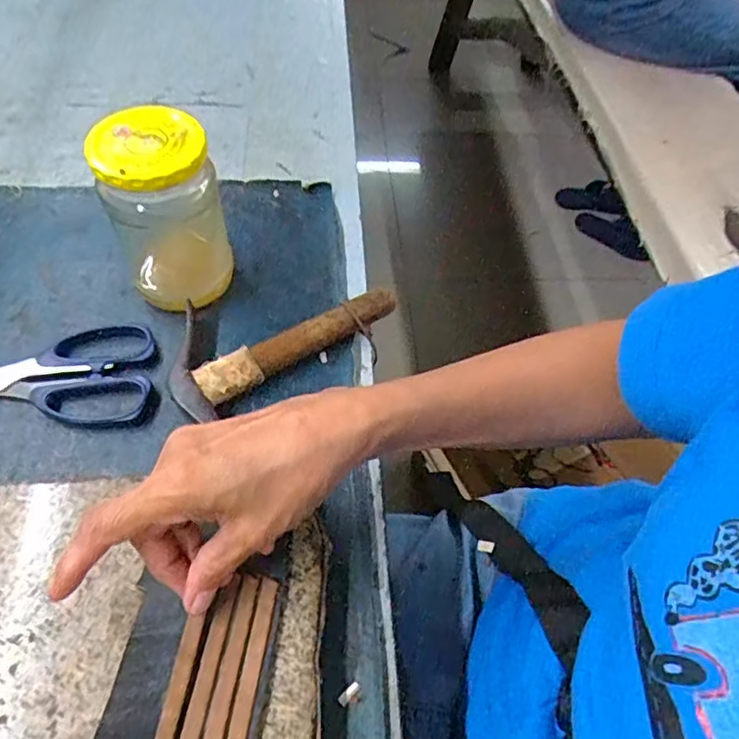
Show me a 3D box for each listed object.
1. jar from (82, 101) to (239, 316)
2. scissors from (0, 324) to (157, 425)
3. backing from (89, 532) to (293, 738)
[{"bbox_3d":[-0.141,-0.107,0.418,0.074,0.131,0.070,2,57,-3],"label":"jar"},{"bbox_3d":[-0.243,-0.001,0.419,0.178,0.010,0.077,3,57,-3],"label":"scissors"},{"bbox_3d":[-0.091,0.160,0.289,0.077,0.008,0.148,9,57,1],"label":"backing"}]

